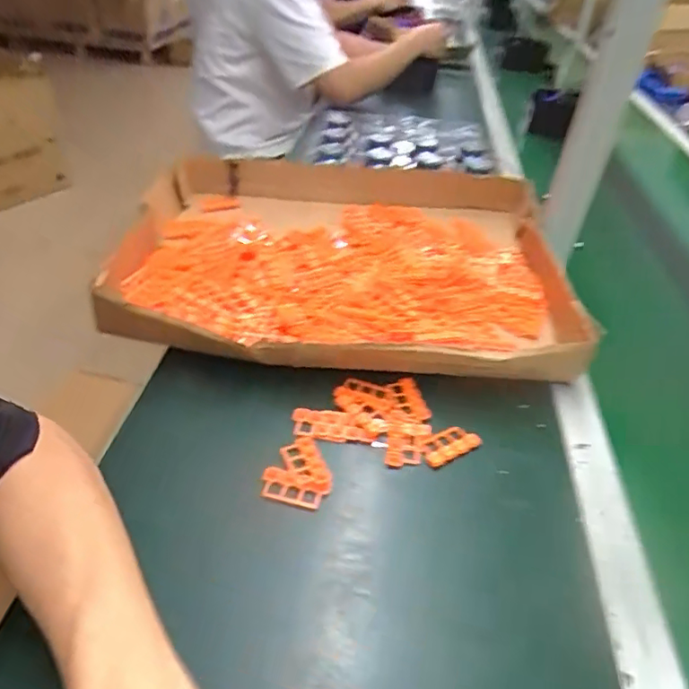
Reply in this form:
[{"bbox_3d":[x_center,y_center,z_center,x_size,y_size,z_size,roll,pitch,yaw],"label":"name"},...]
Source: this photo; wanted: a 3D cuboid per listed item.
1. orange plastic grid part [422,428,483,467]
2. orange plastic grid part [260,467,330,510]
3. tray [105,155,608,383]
[{"bbox_3d":[0.093,0.088,0.478,0.053,0.008,0.026,-17,44,-25],"label":"orange plastic grid part"},{"bbox_3d":[-0.041,0.115,0.434,0.055,0.004,0.027,12,40,8],"label":"orange plastic grid part"},{"bbox_3d":[0.013,-0.116,0.667,0.472,0.067,0.417,4,39,-2],"label":"tray"}]

